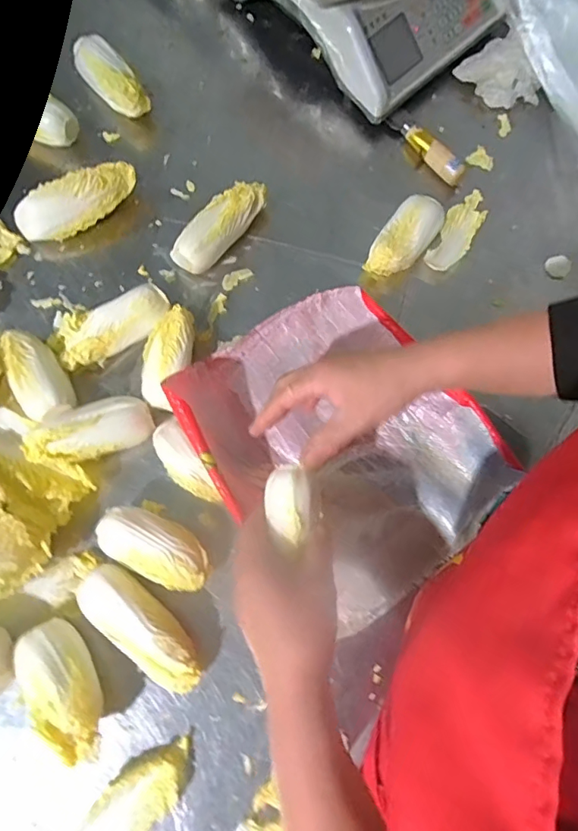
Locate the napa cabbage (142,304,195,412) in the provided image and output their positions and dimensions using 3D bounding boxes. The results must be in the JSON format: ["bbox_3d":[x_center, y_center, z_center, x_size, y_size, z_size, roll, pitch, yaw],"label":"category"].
[{"bbox_3d":[-0.120,-0.058,0.511,0.050,0.047,0.109,2,77,-1],"label":"napa cabbage"}]

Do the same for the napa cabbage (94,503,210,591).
[{"bbox_3d":[-0.120,0.121,0.463,0.105,0.052,0.056,25,78,5],"label":"napa cabbage"}]

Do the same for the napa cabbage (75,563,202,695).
[{"bbox_3d":[-0.128,0.186,0.443,0.130,0.054,0.046,41,80,8],"label":"napa cabbage"}]

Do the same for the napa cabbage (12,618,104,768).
[{"bbox_3d":[-0.190,0.232,0.426,0.051,0.042,0.112,-34,80,-8],"label":"napa cabbage"}]

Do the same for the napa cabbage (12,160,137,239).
[{"bbox_3d":[-0.230,-0.232,0.556,0.132,0.043,0.051,-21,76,-5],"label":"napa cabbage"}]

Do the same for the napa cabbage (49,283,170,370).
[{"bbox_3d":[-0.185,-0.096,0.521,0.122,0.045,0.061,-32,78,-7],"label":"napa cabbage"}]

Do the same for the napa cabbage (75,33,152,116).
[{"bbox_3d":[-0.212,-0.402,0.604,0.049,0.049,0.120,-38,78,-9],"label":"napa cabbage"}]

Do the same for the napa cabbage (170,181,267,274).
[{"bbox_3d":[-0.071,-0.202,0.549,0.043,0.044,0.121,37,79,9],"label":"napa cabbage"}]

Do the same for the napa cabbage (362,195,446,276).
[{"bbox_3d":[0.127,-0.191,0.551,0.049,0.034,0.098,34,79,9],"label":"napa cabbage"}]

